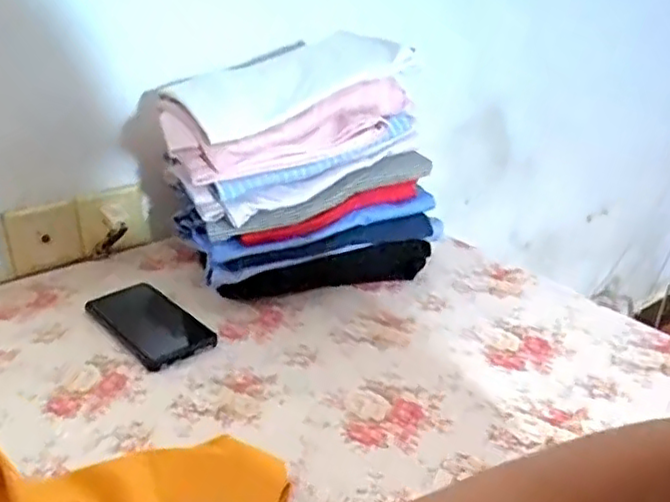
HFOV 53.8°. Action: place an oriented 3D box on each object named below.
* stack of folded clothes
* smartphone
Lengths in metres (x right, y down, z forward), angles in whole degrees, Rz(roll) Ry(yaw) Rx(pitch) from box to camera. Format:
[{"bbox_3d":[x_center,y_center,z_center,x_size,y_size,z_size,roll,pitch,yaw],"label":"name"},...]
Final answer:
[{"bbox_3d":[-0.043,-0.096,0.764,0.290,0.261,0.169,-11,29,-21],"label":"stack of folded clothes"},{"bbox_3d":[-0.197,0.075,0.703,0.083,0.013,0.162,-24,35,-39],"label":"smartphone"}]

